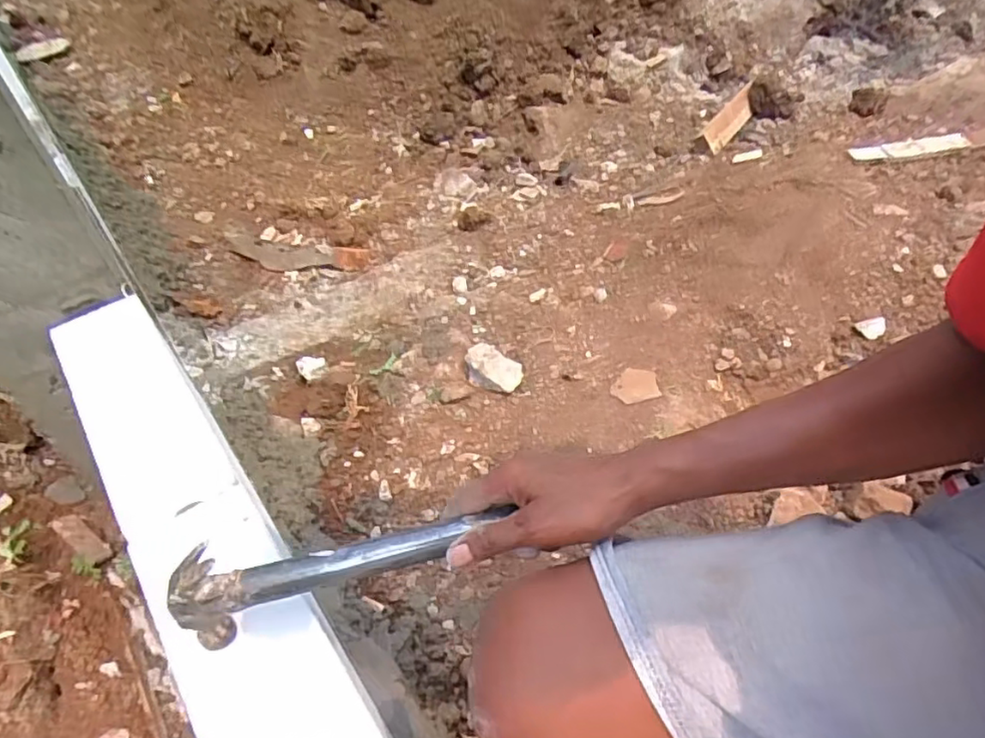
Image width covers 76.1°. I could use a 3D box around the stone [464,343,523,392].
[{"bbox_3d":[0.002,0.001,0.968,0.069,0.029,0.102,-36,54,-25],"label":"stone"}]

